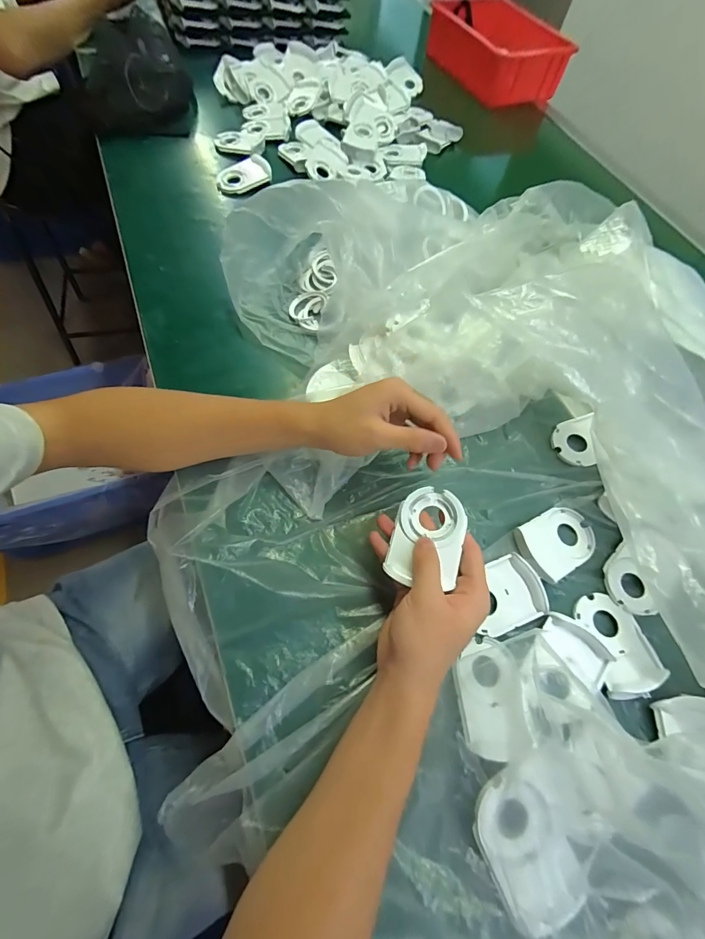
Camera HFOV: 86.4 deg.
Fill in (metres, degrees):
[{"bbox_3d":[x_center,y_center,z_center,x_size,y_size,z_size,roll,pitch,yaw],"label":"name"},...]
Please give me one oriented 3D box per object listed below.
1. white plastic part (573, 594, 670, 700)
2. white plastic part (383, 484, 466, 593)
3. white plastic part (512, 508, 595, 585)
[{"bbox_3d":[0.237,0.153,0.331,0.057,0.011,0.083,-8,65,-10],"label":"white plastic part"},{"bbox_3d":[0.063,0.055,0.309,0.054,0.020,0.076,14,64,5],"label":"white plastic part"},{"bbox_3d":[0.204,0.071,0.372,0.084,0.012,0.058,-24,69,-17],"label":"white plastic part"}]

